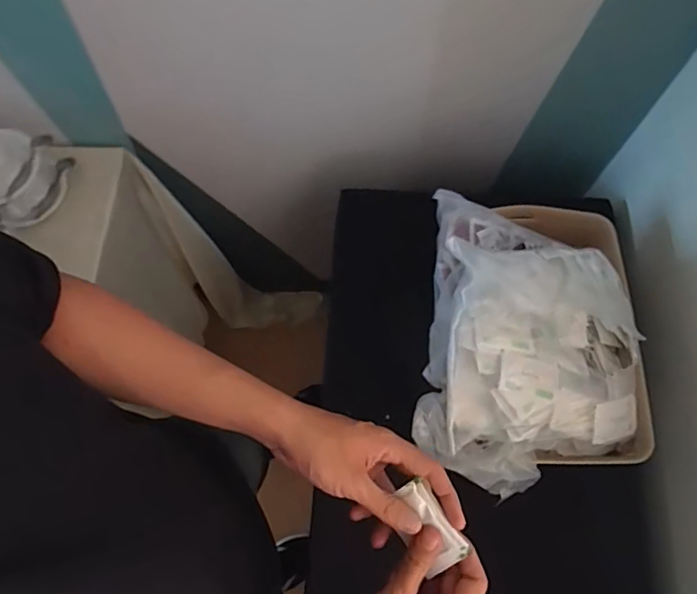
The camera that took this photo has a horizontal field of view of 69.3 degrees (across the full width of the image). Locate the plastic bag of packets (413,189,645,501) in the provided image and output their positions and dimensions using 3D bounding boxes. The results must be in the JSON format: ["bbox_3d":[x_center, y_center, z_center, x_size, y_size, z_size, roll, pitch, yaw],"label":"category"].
[{"bbox_3d":[0.230,0.046,0.618,0.267,0.124,0.370,9,71,5],"label":"plastic bag of packets"}]

